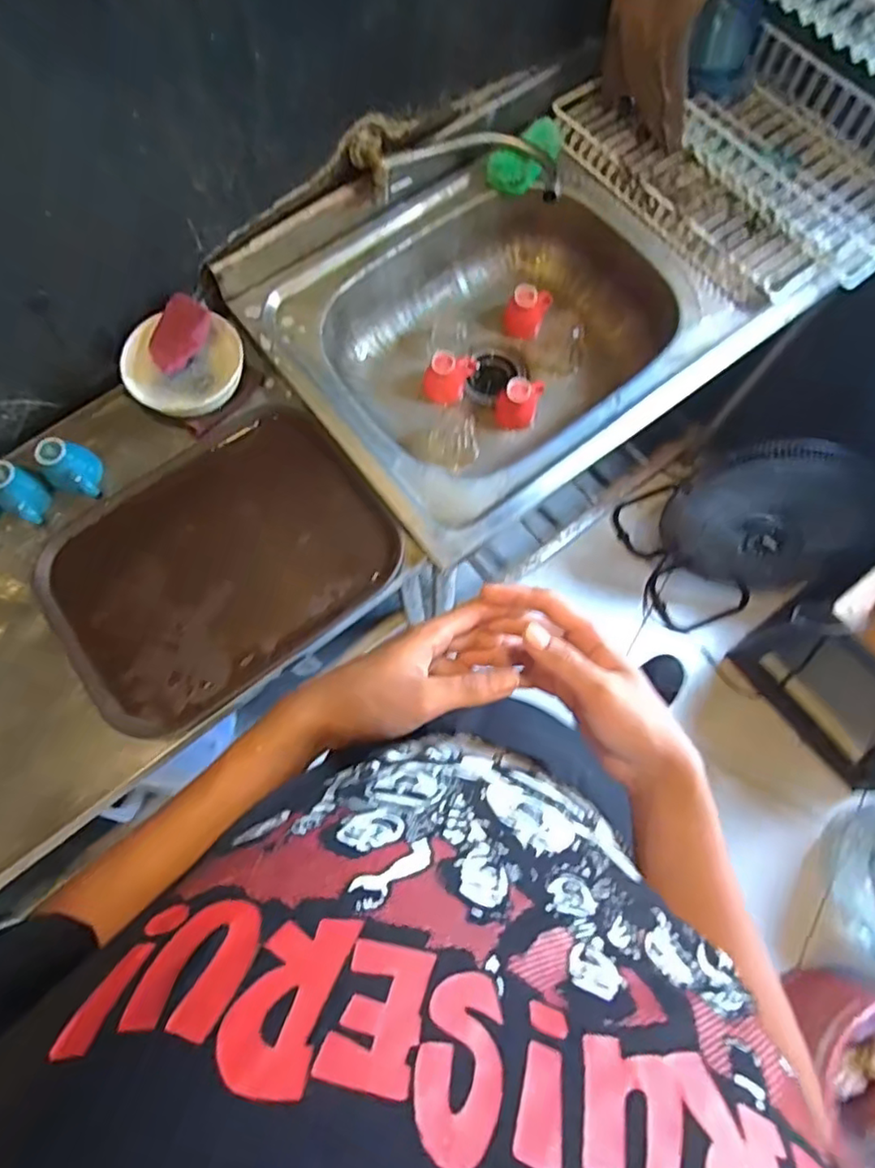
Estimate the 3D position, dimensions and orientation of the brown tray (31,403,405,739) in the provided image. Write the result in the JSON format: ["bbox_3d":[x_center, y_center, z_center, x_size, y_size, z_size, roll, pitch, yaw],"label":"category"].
[{"bbox_3d":[-0.273,-0.033,0.762,0.392,0.030,0.312,-38,76,-10],"label":"brown tray"}]

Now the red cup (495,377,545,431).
[{"bbox_3d":[0.123,-0.274,0.940,0.068,0.063,0.080,8,73,3],"label":"red cup"}]

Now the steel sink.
[{"bbox_3d":[0.082,-0.356,0.903,0.563,0.221,0.495,-37,76,-10],"label":"steel sink"}]

